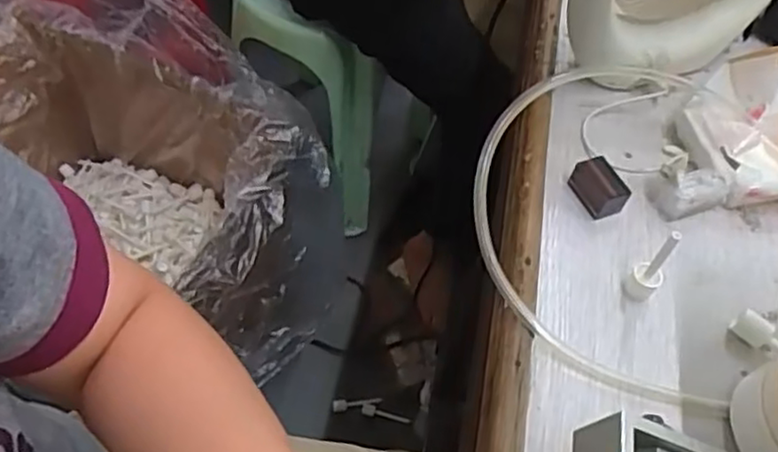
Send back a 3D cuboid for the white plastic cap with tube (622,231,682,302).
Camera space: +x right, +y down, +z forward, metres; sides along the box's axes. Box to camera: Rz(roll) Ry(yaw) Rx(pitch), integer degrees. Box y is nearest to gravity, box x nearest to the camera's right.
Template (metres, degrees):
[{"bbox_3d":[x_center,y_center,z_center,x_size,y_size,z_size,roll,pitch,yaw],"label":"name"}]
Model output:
[{"bbox_3d":[0.168,0.027,0.433,0.019,0.055,0.018,33,58,18],"label":"white plastic cap with tube"}]

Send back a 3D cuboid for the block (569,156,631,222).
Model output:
[{"bbox_3d":[0.152,-0.028,0.497,0.024,0.026,0.041,-19,58,-18],"label":"block"}]

